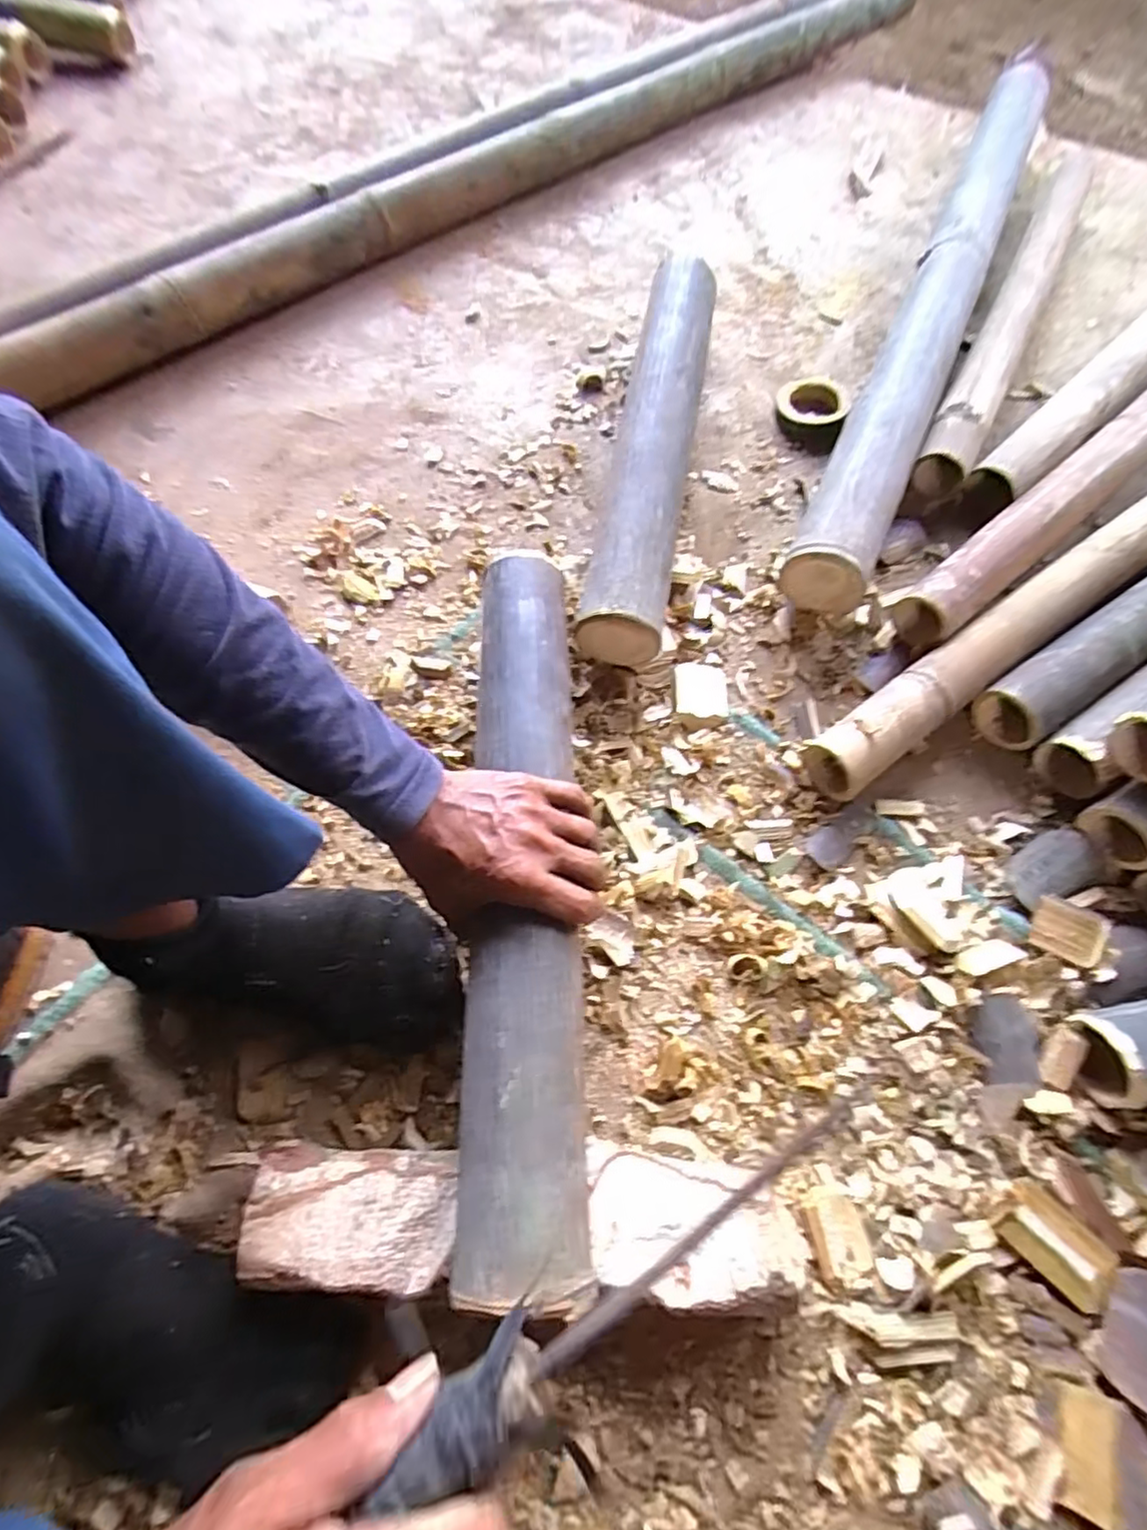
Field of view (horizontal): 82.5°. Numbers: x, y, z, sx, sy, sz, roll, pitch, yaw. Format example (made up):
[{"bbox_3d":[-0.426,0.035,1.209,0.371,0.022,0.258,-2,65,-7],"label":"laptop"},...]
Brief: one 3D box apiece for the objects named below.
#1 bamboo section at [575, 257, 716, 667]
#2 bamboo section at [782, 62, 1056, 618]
[{"bbox_3d":[0.082,-0.325,0.665,0.078,0.089,0.493,10,67,4],"label":"bamboo section"},{"bbox_3d":[0.429,-0.550,0.762,0.077,0.091,0.942,24,69,10],"label":"bamboo section"}]

